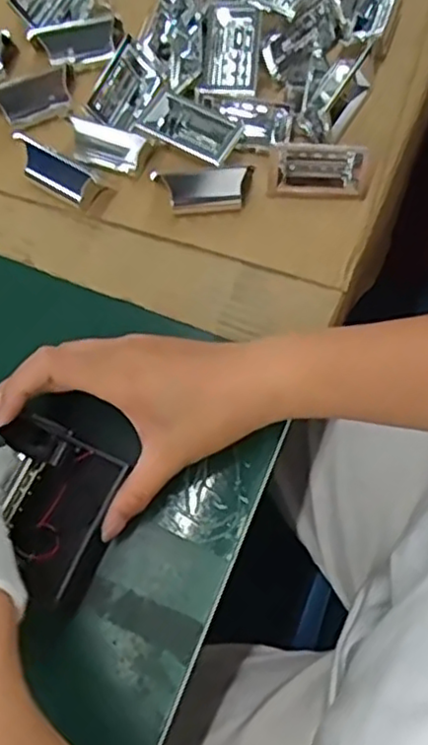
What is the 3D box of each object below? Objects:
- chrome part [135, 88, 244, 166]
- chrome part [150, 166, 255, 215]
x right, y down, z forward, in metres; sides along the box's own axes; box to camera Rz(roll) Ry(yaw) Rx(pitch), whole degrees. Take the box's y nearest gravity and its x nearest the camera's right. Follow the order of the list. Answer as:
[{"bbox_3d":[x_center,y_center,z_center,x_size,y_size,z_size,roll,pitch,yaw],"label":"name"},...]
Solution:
[{"bbox_3d":[-0.017,-0.166,0.457,0.064,0.018,0.031,29,76,10],"label":"chrome part"},{"bbox_3d":[-0.007,-0.119,0.441,0.061,0.027,0.023,-2,73,1],"label":"chrome part"}]

